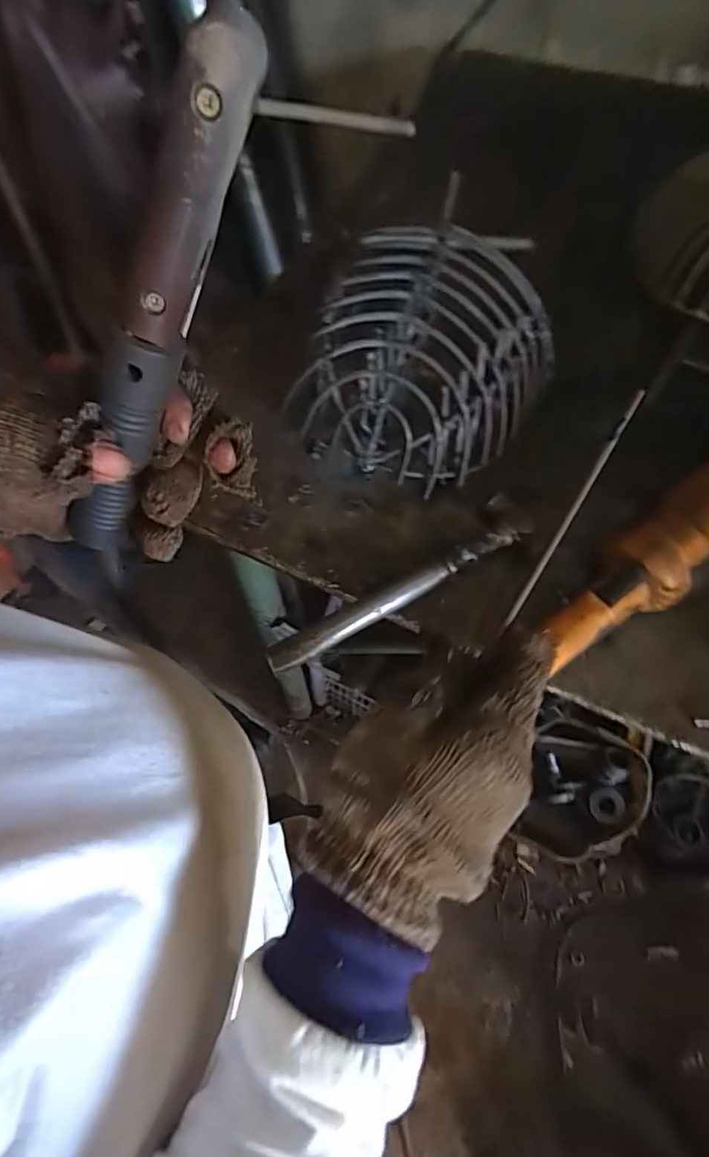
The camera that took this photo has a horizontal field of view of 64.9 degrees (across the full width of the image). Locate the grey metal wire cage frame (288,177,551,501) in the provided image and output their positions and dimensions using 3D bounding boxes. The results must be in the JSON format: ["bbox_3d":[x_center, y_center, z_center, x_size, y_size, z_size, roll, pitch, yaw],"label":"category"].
[{"bbox_3d":[0.067,-0.182,0.473,0.154,0.123,0.214,34,70,18],"label":"grey metal wire cage frame"}]

